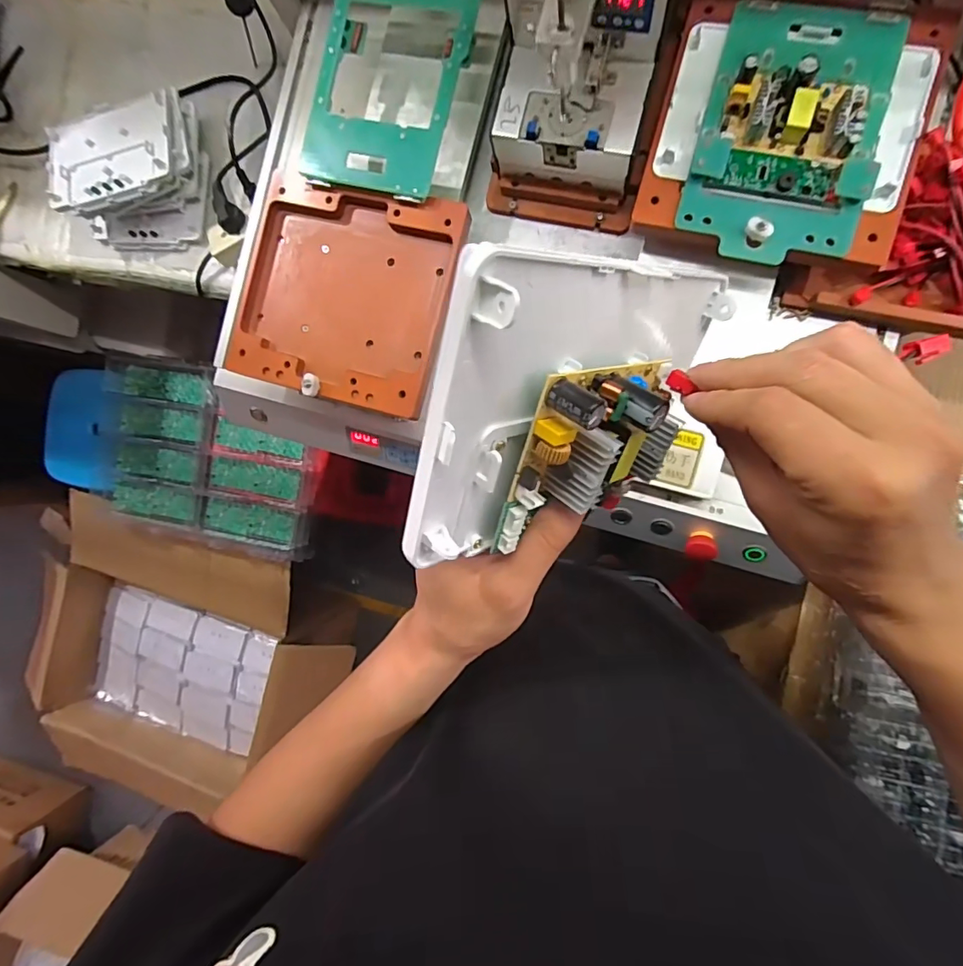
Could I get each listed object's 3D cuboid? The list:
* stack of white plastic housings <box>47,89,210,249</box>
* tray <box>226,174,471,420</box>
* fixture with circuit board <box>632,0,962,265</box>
[{"bbox_3d":[-0.499,-0.435,0.715,0.205,0.072,0.179,-2,89,9],"label":"stack of white plastic housings"},{"bbox_3d":[-0.134,-0.179,0.488,0.203,0.026,0.193,16,92,8],"label":"tray"},{"bbox_3d":[0.249,-0.298,0.400,0.197,0.037,0.234,17,92,8],"label":"fixture with circuit board"}]

